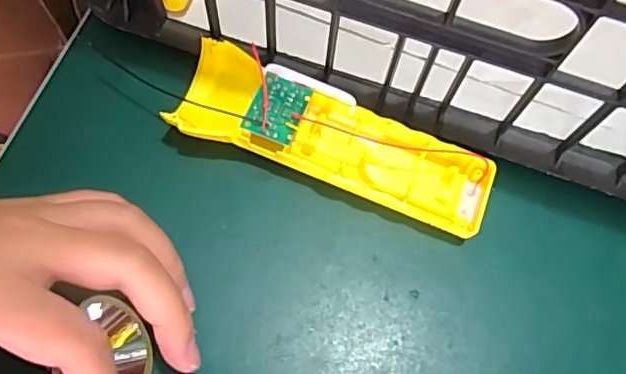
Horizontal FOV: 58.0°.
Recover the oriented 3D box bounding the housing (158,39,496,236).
[{"bbox_3d":[0.012,-0.024,0.288,0.162,0.031,0.050,19,69,5],"label":"housing"}]

